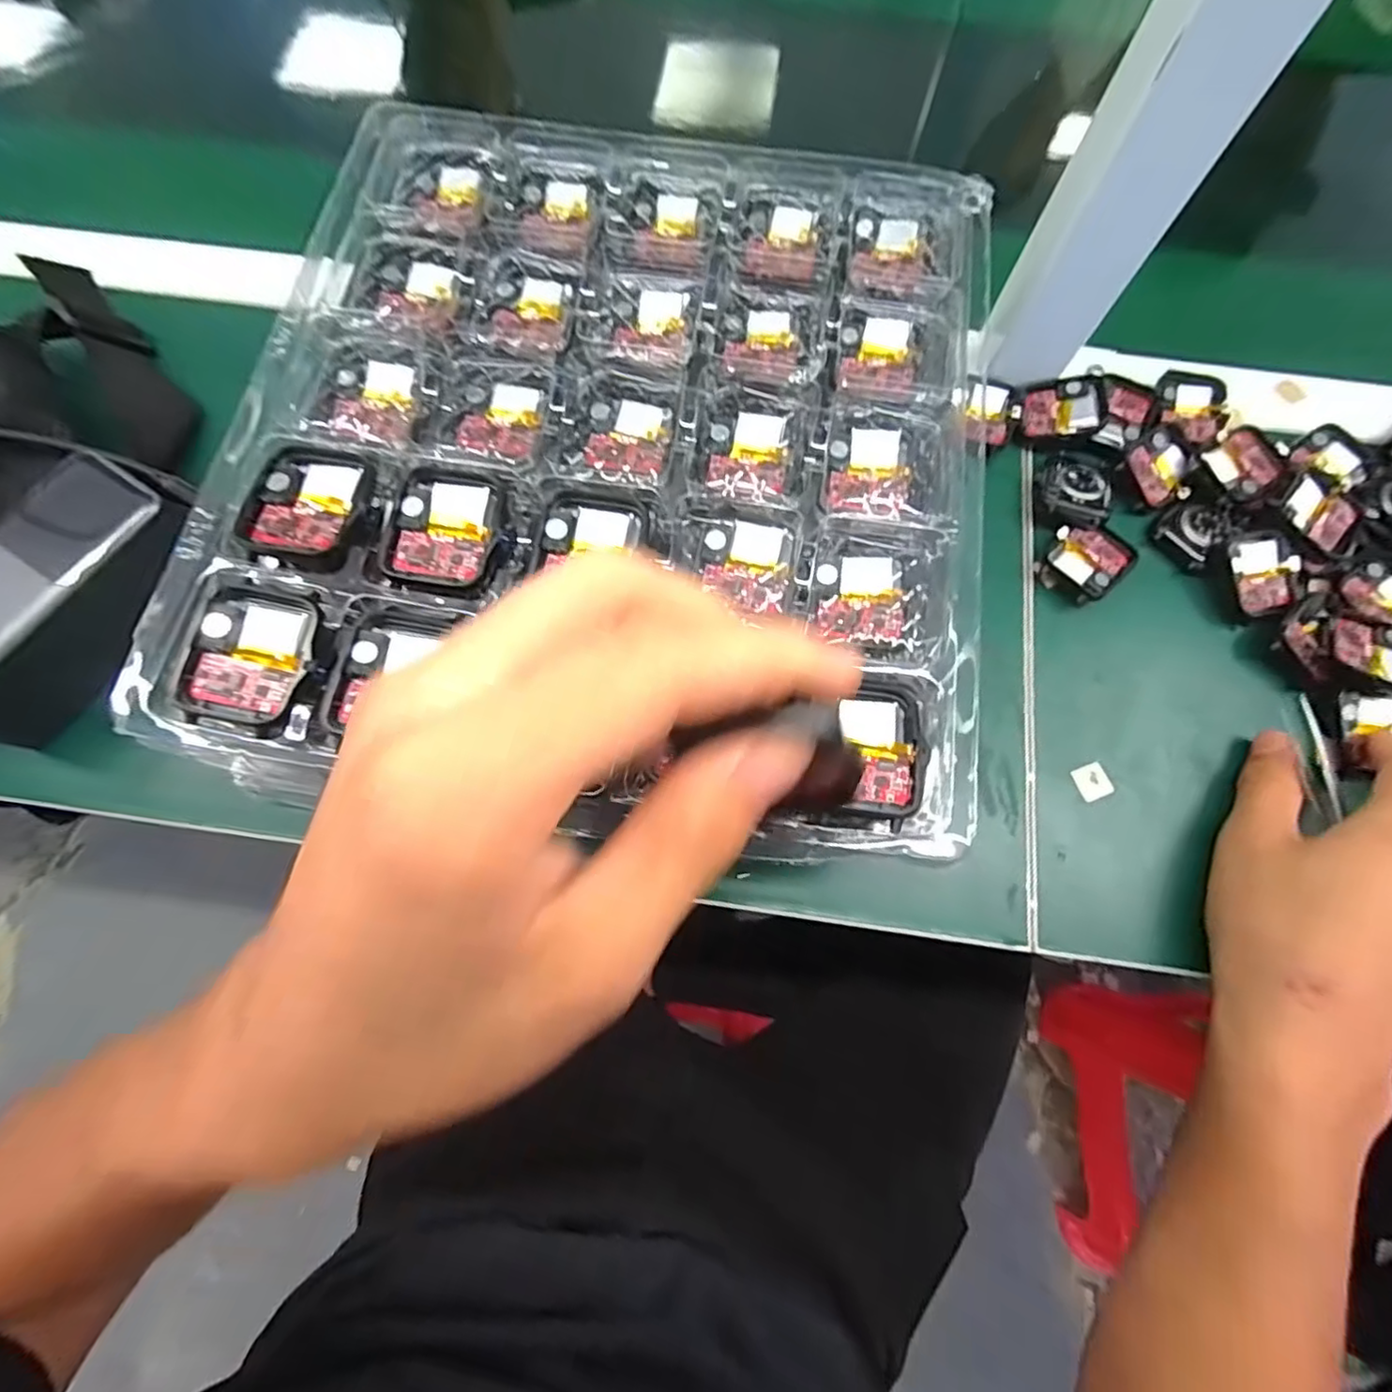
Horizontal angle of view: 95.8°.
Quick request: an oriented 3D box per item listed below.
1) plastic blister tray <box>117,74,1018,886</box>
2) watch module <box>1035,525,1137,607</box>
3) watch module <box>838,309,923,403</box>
[{"bbox_3d":[-0.027,-0.105,0.239,0.263,0.025,0.295,8,73,2],"label":"plastic blister tray"},{"bbox_3d":[0.202,-0.070,0.326,0.043,0.010,0.039,-40,77,-12],"label":"watch module"},{"bbox_3d":[0.076,-0.140,0.260,0.032,0.012,0.033,6,73,1],"label":"watch module"}]

